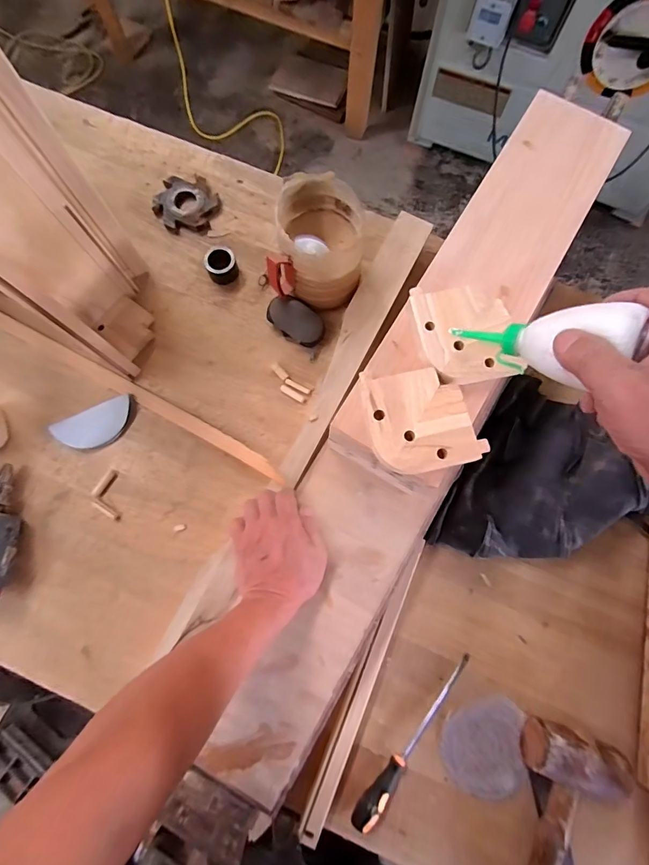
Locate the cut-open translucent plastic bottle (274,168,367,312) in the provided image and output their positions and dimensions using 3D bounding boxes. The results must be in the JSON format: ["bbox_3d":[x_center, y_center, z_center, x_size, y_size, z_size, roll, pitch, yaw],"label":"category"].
[{"bbox_3d":[-0.005,-0.266,0.579,0.117,0.101,0.134,-1,78,-2],"label":"cut-open translucent plastic bottle"}]

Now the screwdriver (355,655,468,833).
[{"bbox_3d":[0.117,0.388,0.518,0.029,0.027,0.236,42,74,9],"label":"screwdriver"}]

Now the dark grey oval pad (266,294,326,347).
[{"bbox_3d":[-0.042,-0.170,0.617,0.092,0.017,0.054,37,109,-3],"label":"dark grey oval pad"}]

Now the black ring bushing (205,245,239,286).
[{"bbox_3d":[-0.161,-0.263,0.640,0.045,0.030,0.050,-15,79,-5],"label":"black ring bushing"}]

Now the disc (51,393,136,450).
[{"bbox_3d":[-0.334,-0.009,0.594,0.118,0.015,0.053,-21,80,-6],"label":"disc"}]

